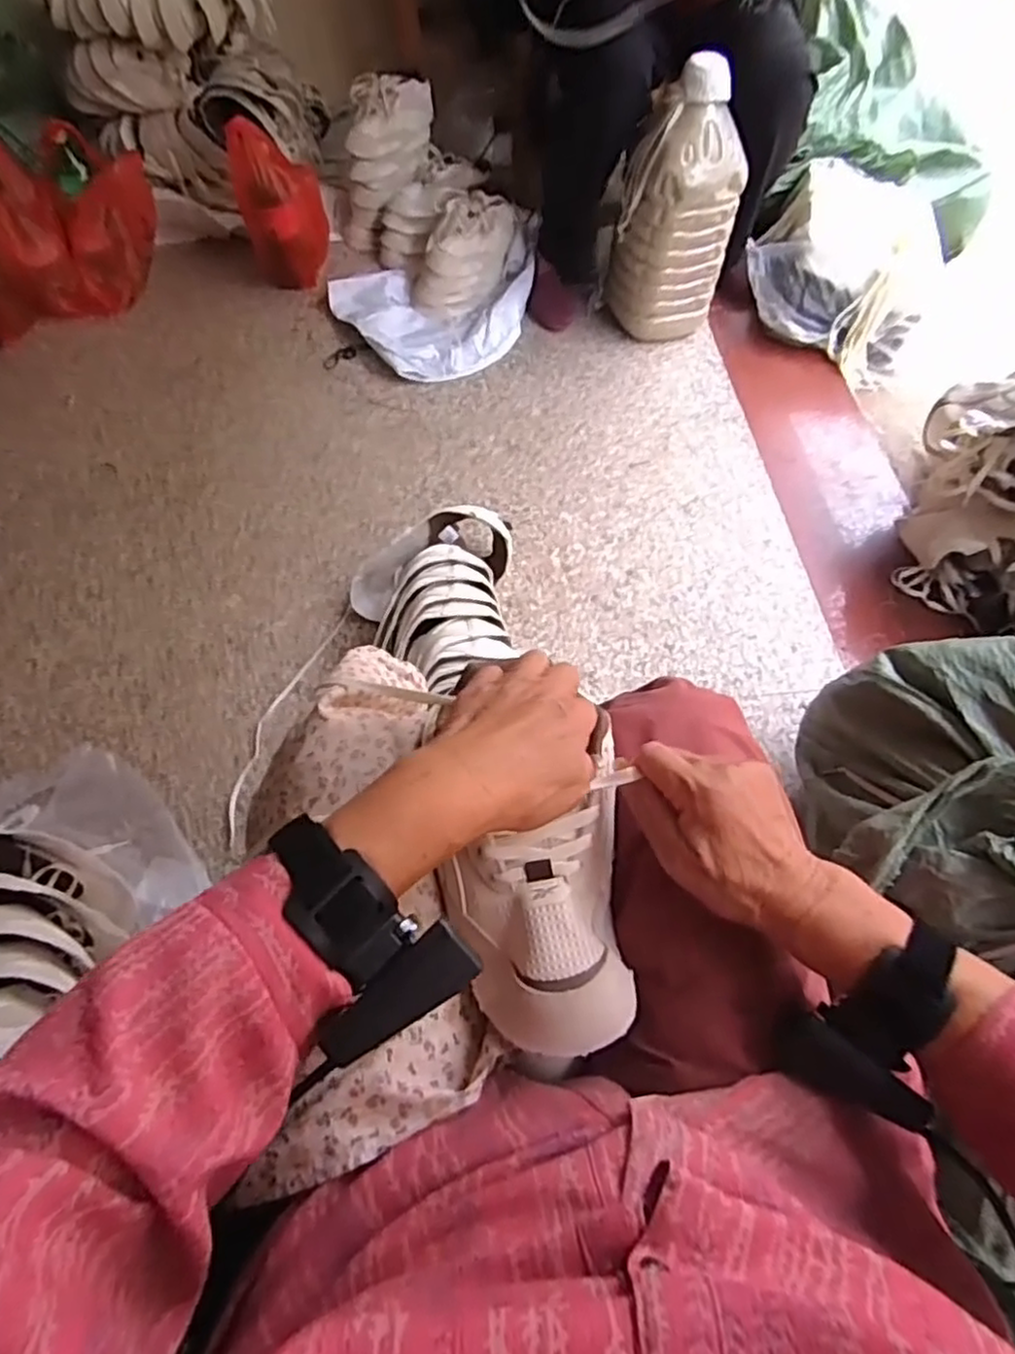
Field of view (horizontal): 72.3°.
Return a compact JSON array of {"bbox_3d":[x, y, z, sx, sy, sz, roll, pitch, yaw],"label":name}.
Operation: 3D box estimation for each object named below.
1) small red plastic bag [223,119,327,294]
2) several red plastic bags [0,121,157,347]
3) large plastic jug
[{"bbox_3d":[-0.429,-0.894,1.338,0.152,0.261,0.097,-14,61,-9],"label":"small red plastic bag"},{"bbox_3d":[-0.921,-0.798,1.274,0.536,0.257,0.187,-37,67,-21],"label":"several red plastic bags"},{"bbox_3d":[0.297,-0.817,1.214,0.162,0.394,0.153,-19,61,-12],"label":"large plastic jug"}]

